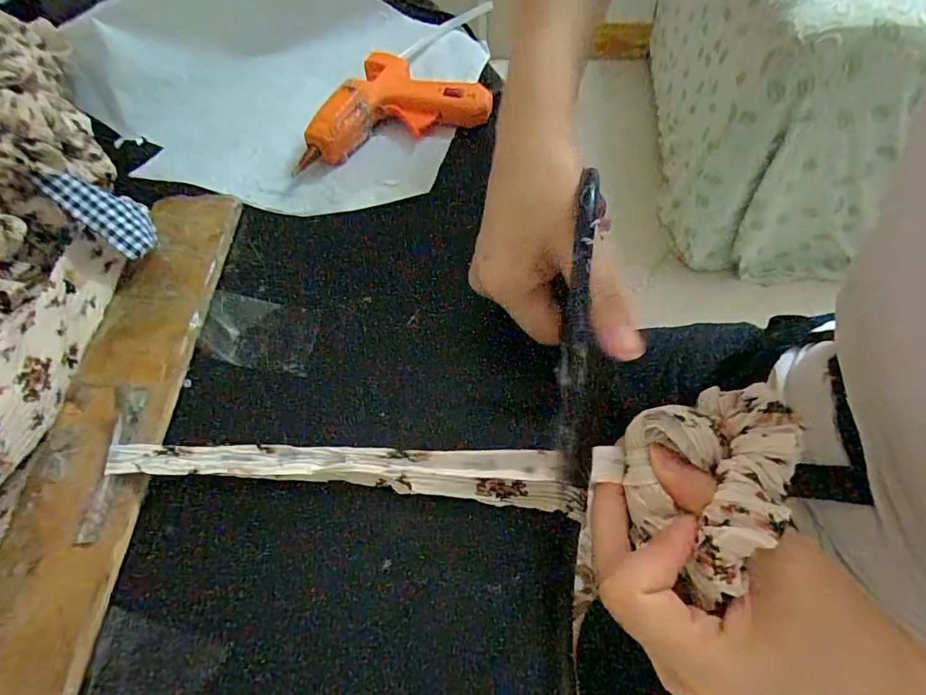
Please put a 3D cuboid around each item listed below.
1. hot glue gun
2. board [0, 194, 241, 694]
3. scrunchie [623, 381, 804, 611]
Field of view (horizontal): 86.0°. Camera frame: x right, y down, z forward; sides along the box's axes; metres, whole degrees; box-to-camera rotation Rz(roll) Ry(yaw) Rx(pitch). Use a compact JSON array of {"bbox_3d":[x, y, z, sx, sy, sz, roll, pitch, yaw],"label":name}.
[{"bbox_3d":[-0.066,-0.202,0.403,0.157,0.027,0.089,-20,61,-8],"label":"hot glue gun"},{"bbox_3d":[-0.193,0.052,0.263,0.063,0.009,0.359,0,60,3],"label":"board"},{"bbox_3d":[0.103,0.048,0.211,0.060,0.035,0.088,37,68,21],"label":"scrunchie"}]

